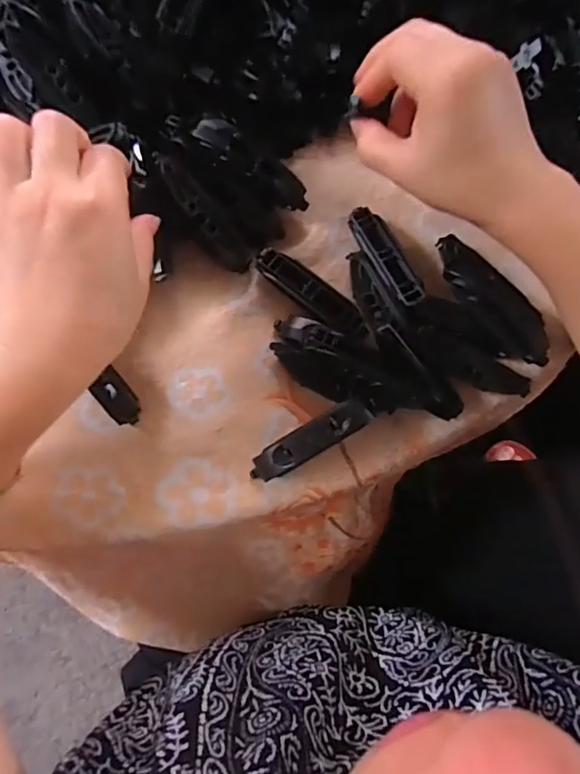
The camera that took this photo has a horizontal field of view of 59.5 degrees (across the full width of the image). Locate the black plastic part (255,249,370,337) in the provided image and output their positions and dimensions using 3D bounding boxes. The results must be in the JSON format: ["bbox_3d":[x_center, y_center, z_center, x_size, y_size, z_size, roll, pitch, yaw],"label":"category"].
[{"bbox_3d":[0.013,-0.057,0.315,0.079,0.013,0.019,39,83,4],"label":"black plastic part"}]

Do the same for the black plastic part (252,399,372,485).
[{"bbox_3d":[0.011,0.032,0.295,0.077,0.016,0.018,-32,84,8],"label":"black plastic part"}]

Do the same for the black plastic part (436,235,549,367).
[{"bbox_3d":[0.119,-0.051,0.307,0.029,0.022,0.094,-37,85,-6],"label":"black plastic part"}]

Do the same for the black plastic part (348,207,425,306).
[{"bbox_3d":[0.059,-0.081,0.312,0.020,0.008,0.073,-26,71,-5],"label":"black plastic part"}]

